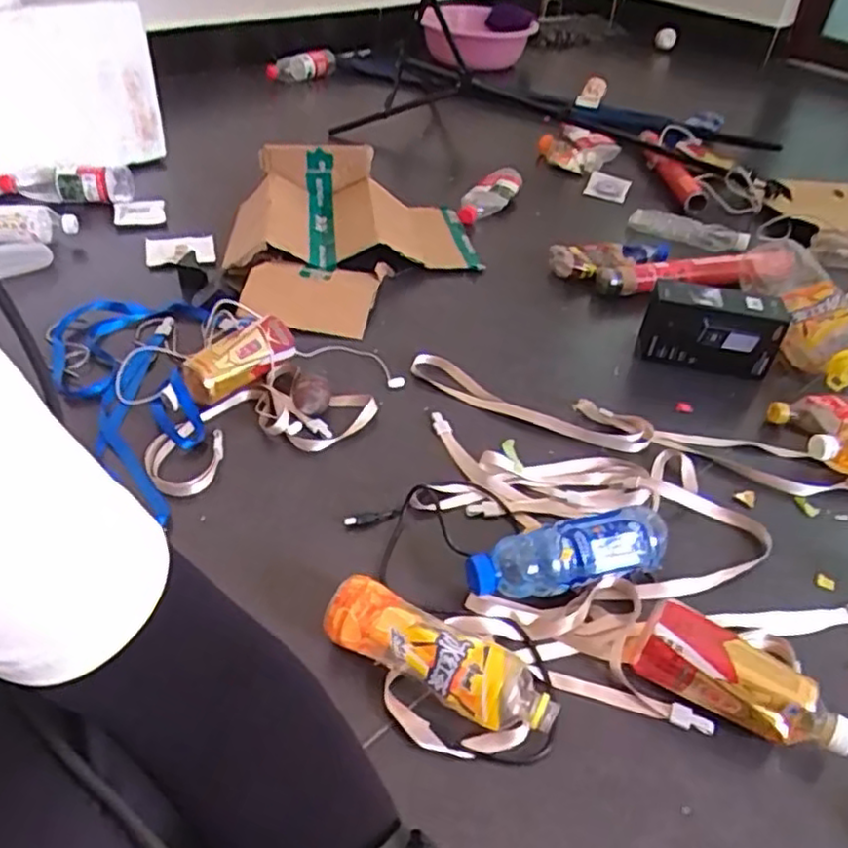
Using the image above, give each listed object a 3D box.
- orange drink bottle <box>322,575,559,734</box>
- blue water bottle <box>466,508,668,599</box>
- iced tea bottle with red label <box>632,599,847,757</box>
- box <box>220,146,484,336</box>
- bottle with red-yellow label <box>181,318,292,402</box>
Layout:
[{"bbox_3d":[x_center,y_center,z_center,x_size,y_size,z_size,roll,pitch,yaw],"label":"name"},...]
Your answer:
[{"bbox_3d":[0.012,0.210,0.612,0.211,0.064,0.060,21,44,18],"label":"orange drink bottle"},{"bbox_3d":[0.148,0.136,0.705,0.212,0.065,0.058,-6,43,-12],"label":"blue water bottle"},{"bbox_3d":[0.281,0.232,0.612,0.179,0.070,0.062,29,47,25],"label":"iced tea bottle with red label"},{"bbox_3d":[-0.121,-0.339,1.200,0.424,0.119,0.488,-7,43,-13],"label":"box"},{"bbox_3d":[-0.241,-0.083,0.907,0.153,0.062,0.057,-31,52,-33],"label":"bottle with red-yellow label"}]

